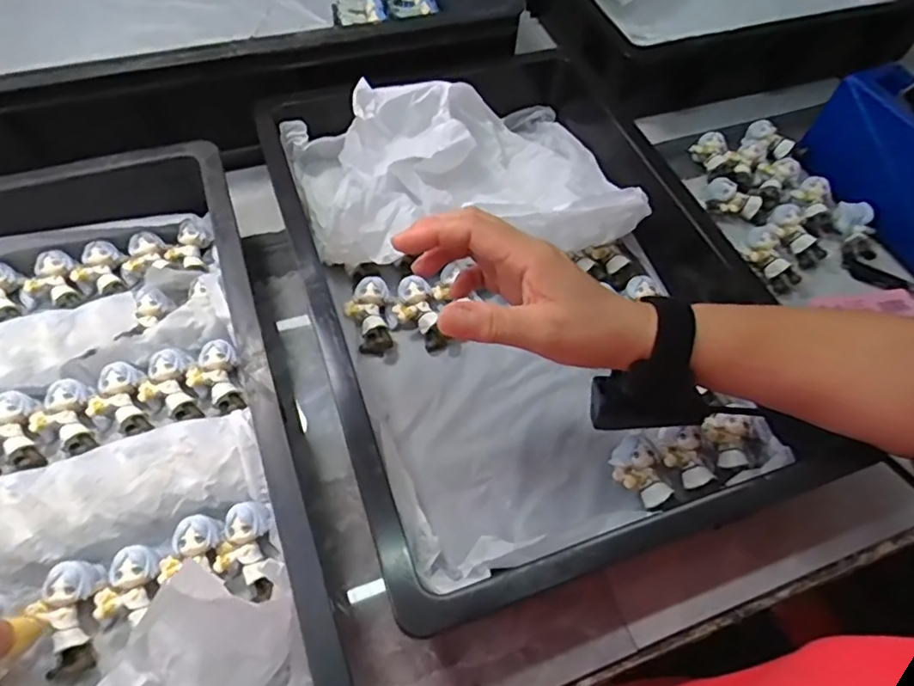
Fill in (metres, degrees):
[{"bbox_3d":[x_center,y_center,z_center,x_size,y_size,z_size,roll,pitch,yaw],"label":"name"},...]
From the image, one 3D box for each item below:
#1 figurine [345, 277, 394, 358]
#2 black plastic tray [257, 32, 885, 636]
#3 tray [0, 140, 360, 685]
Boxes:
[{"bbox_3d":[-0.072,-0.023,0.487,0.036,0.019,0.065,-7,74,-8],"label":"figurine"},{"bbox_3d":[0.035,-0.066,0.482,0.306,0.107,0.489,-16,60,-13],"label":"black plastic tray"},{"bbox_3d":[-0.264,0.067,0.377,0.298,0.091,0.463,-17,61,-13],"label":"tray"}]

